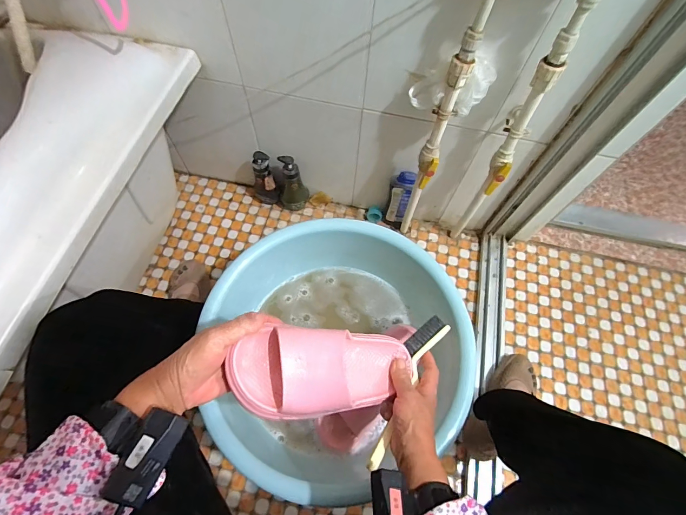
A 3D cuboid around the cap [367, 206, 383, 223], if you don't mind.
[{"bbox_3d":[0.091,-0.125,0.993,0.043,0.046,0.030,13,65,3],"label":"cap"}]

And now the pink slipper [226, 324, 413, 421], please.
[{"bbox_3d":[-0.006,0.133,0.416,0.239,0.064,0.095,10,60,-34],"label":"pink slipper"}]

